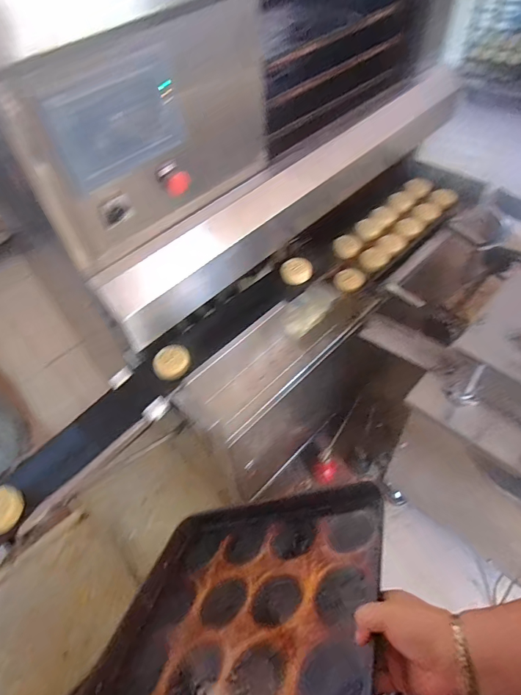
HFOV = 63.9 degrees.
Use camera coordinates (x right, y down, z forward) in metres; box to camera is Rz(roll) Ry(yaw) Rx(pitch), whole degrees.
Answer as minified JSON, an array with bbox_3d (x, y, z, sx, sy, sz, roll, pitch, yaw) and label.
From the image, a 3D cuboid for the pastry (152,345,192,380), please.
[{"bbox_3d":[-0.189,0.032,0.899,0.079,0.016,0.069,-26,88,-20],"label":"pastry"}]

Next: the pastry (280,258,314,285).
[{"bbox_3d":[0.091,-0.196,1.056,0.079,0.032,0.080,-3,51,3],"label":"pastry"}]

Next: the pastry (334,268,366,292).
[{"bbox_3d":[0.240,-0.179,1.124,0.078,0.034,0.064,6,52,11],"label":"pastry"}]

